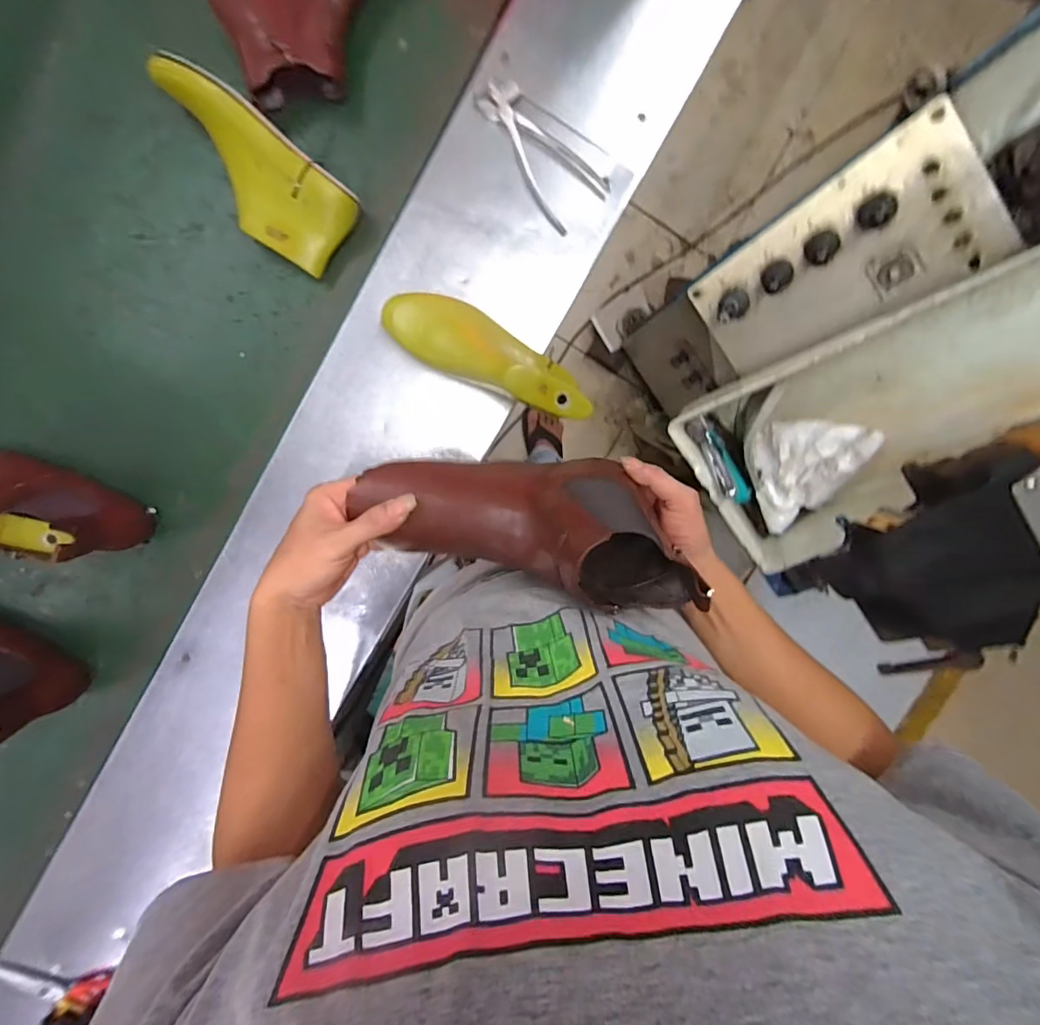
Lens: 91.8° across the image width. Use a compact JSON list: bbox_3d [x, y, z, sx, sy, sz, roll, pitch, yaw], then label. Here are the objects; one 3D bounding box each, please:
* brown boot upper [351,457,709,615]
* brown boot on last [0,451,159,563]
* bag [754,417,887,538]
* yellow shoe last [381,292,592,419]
[{"bbox_3d":[0.007,-0.002,0.431,0.286,0.110,0.098,18,95,14],"label":"brown boot upper"},{"bbox_3d":[-0.613,-0.014,0.610,0.279,0.164,0.097,11,95,-5],"label":"brown boot on last"},{"bbox_3d":[0.424,-0.051,0.757,0.109,0.113,0.162,15,95,-5],"label":"bag"},{"bbox_3d":[-0.038,-0.189,0.599,0.256,0.123,0.079,24,94,-6],"label":"yellow shoe last"}]

